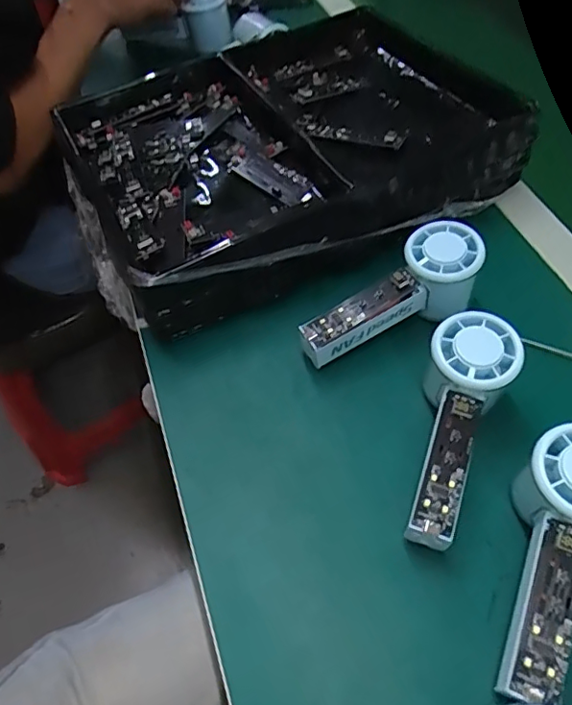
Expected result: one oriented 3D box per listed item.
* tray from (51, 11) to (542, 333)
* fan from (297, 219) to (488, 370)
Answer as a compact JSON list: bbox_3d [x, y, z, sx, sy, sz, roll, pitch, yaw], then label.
[{"bbox_3d":[0.000,-0.209,0.557,0.404,0.072,0.314,-25,57,-14],"label":"tray"},{"bbox_3d":[0.084,-0.036,0.427,0.150,0.063,0.053,-33,59,-19],"label":"fan"}]

